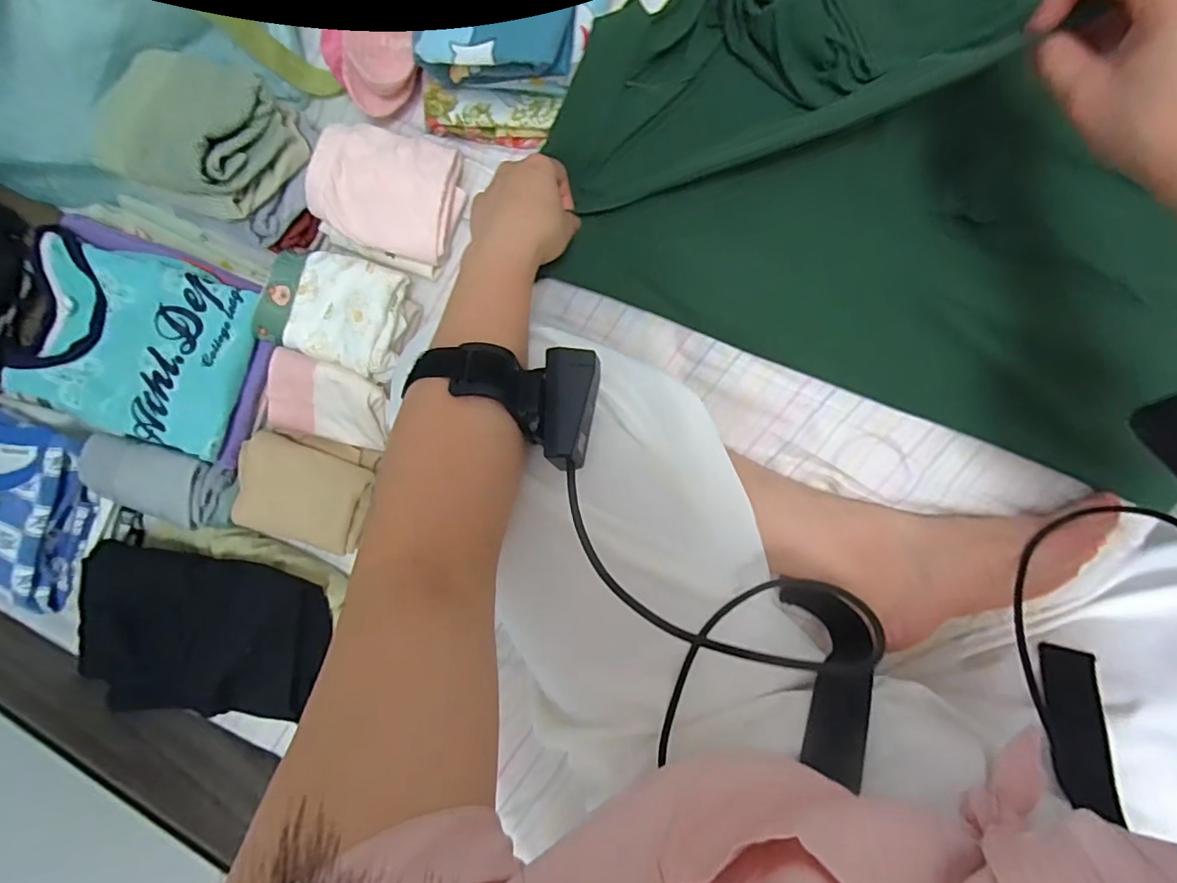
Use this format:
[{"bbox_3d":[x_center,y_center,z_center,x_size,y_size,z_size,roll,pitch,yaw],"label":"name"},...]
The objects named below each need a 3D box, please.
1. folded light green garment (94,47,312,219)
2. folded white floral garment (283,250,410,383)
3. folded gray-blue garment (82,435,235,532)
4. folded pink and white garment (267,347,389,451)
[{"bbox_3d":[-0.277,-0.222,0.395,0.106,0.074,0.105,34,102,5],"label":"folded light green garment"},{"bbox_3d":[-0.195,-0.105,0.448,0.089,0.027,0.086,21,101,8],"label":"folded white floral garment"},{"bbox_3d":[-0.385,0.035,0.486,0.117,0.034,0.069,12,99,9],"label":"folded gray-blue garment"},{"bbox_3d":[-0.214,-0.031,0.456,0.087,0.047,0.068,20,101,8],"label":"folded pink and white garment"}]

